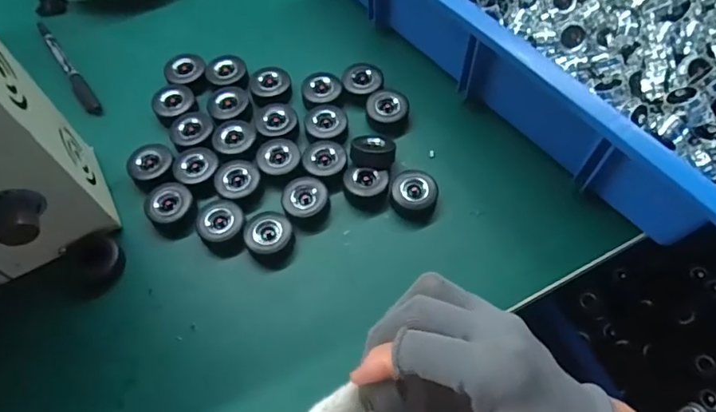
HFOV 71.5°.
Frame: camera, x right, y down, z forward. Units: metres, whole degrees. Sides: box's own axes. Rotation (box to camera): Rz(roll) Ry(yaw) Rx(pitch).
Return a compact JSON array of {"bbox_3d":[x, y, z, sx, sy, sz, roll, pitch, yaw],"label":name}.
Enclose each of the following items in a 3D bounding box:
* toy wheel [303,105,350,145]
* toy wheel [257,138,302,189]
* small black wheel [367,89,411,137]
[{"bbox_3d":[-0.027,-0.068,0.436,0.037,0.019,0.035,0,64,0],"label":"toy wheel"},{"bbox_3d":[-0.066,-0.036,0.421,0.035,0.023,0.041,-12,64,-5],"label":"toy wheel"},{"bbox_3d":[0.027,-0.082,0.443,0.037,0.022,0.035,0,64,0],"label":"small black wheel"}]

